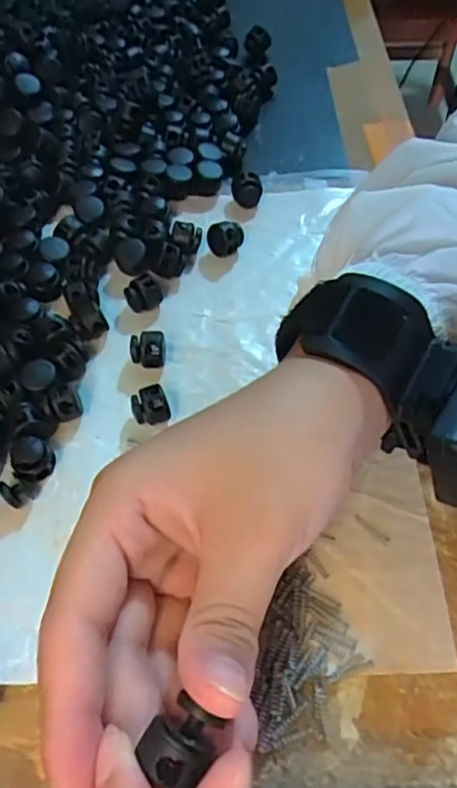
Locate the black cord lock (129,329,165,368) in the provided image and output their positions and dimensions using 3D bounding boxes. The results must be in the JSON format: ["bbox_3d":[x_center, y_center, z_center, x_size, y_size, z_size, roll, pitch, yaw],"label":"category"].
[{"bbox_3d":[-0.038,-0.020,0.287,0.016,0.014,0.013,-7,56,-4],"label":"black cord lock"}]

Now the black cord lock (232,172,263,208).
[{"bbox_3d":[0.011,-0.113,0.343,0.016,0.019,0.014,8,57,6],"label":"black cord lock"}]

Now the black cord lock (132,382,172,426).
[{"bbox_3d":[-0.034,0.006,0.271,0.015,0.014,0.016,-14,57,-9],"label":"black cord lock"}]

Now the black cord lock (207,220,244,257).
[{"bbox_3d":[-0.001,-0.082,0.323,0.016,0.017,0.013,-21,58,-13],"label":"black cord lock"}]

